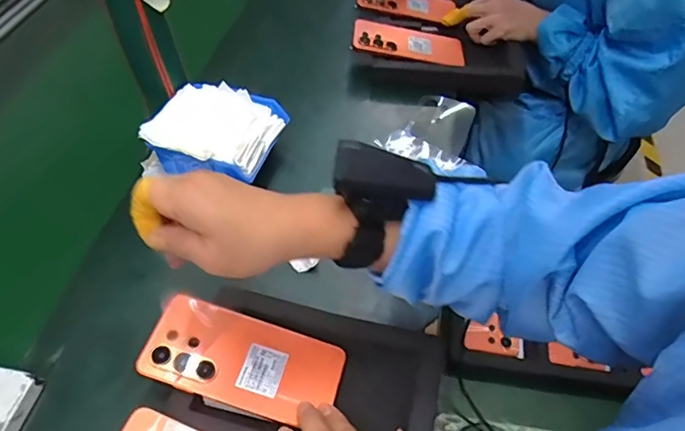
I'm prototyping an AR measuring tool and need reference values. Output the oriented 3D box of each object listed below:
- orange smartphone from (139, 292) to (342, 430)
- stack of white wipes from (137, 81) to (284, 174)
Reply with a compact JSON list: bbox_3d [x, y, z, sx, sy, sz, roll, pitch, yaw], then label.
[{"bbox_3d":[-0.085,0.126,0.431,0.166,0.009,0.079,15,52,-2],"label":"orange smartphone"},{"bbox_3d":[-0.154,-0.109,0.599,0.134,0.034,0.121,16,53,16],"label":"stack of white wipes"}]

